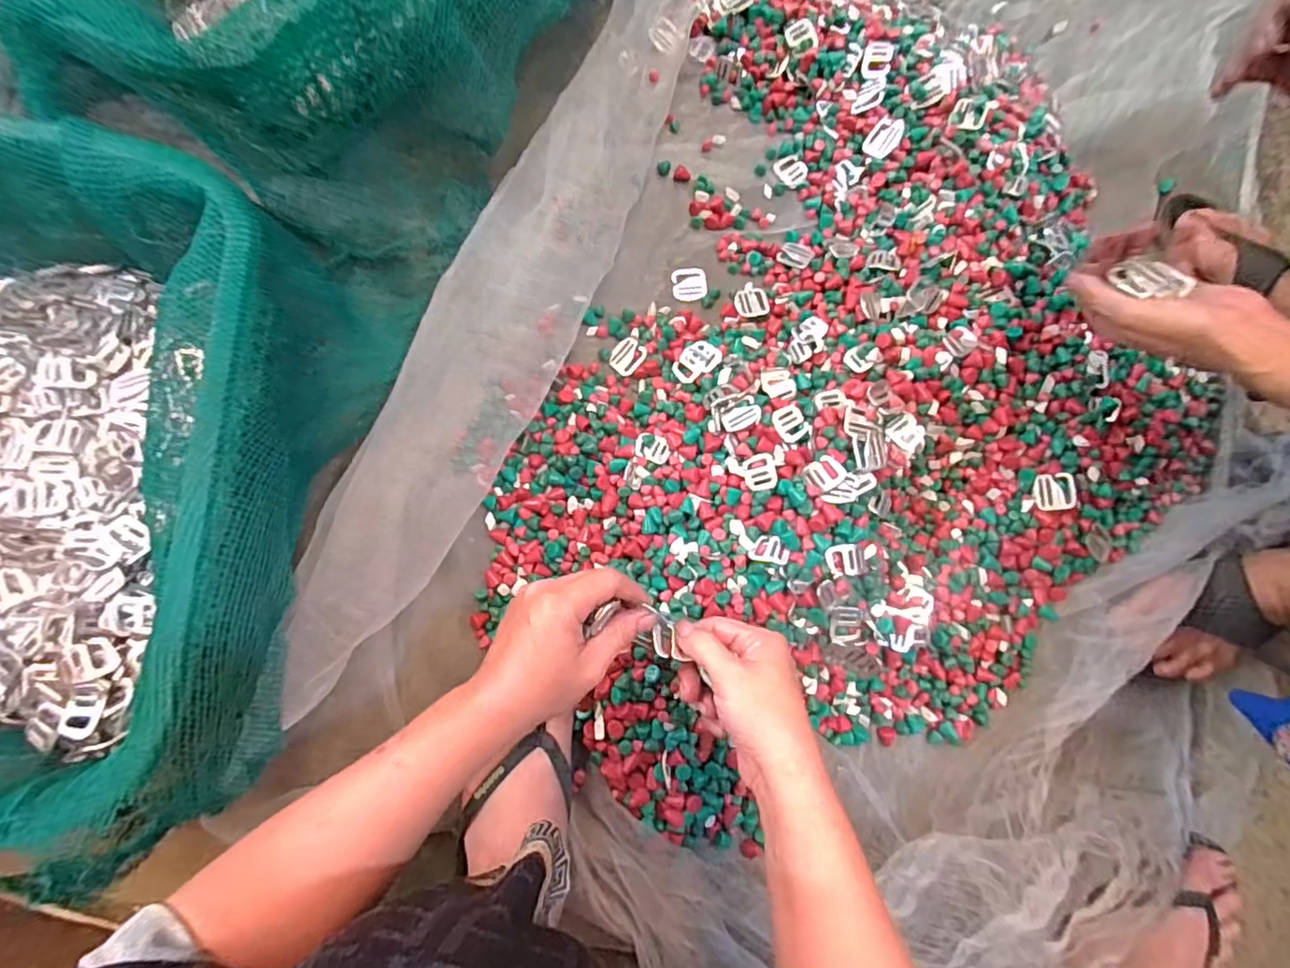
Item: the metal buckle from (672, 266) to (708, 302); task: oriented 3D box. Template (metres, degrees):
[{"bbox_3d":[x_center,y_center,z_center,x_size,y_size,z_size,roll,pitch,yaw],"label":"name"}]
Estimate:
[{"bbox_3d":[0.046,-0.204,0.585,0.036,0.004,0.034,-9,87,-8],"label":"metal buckle"}]

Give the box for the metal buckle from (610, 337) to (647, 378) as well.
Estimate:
[{"bbox_3d":[-0.017,-0.125,0.559,0.030,0.005,0.035,42,82,4],"label":"metal buckle"}]

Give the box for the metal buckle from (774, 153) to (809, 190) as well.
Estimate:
[{"bbox_3d":[0.154,-0.330,0.600,0.028,0.004,0.035,-39,85,-7],"label":"metal buckle"}]

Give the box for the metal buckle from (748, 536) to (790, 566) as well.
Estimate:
[{"bbox_3d":[0.105,0.055,0.479,0.033,0.004,0.024,5,61,27],"label":"metal buckle"}]

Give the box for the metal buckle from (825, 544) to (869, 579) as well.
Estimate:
[{"bbox_3d":[0.171,0.064,0.480,0.039,0.008,0.026,-5,83,-11],"label":"metal buckle"}]

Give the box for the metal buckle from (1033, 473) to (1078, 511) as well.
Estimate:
[{"bbox_3d":[0.375,0.007,0.522,0.037,0.007,0.033,-3,88,5],"label":"metal buckle"}]

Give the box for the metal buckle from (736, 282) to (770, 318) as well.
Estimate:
[{"bbox_3d":[0.106,-0.183,0.569,0.031,0.005,0.039,-10,65,3],"label":"metal buckle"}]

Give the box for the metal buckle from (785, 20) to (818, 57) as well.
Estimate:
[{"bbox_3d":[0.160,-0.455,0.584,0.028,0.004,0.033,-20,96,22],"label":"metal buckle"}]

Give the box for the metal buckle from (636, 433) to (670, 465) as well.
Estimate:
[{"bbox_3d":[0.007,-0.033,0.527,0.033,0.004,0.026,18,76,10],"label":"metal buckle"}]

